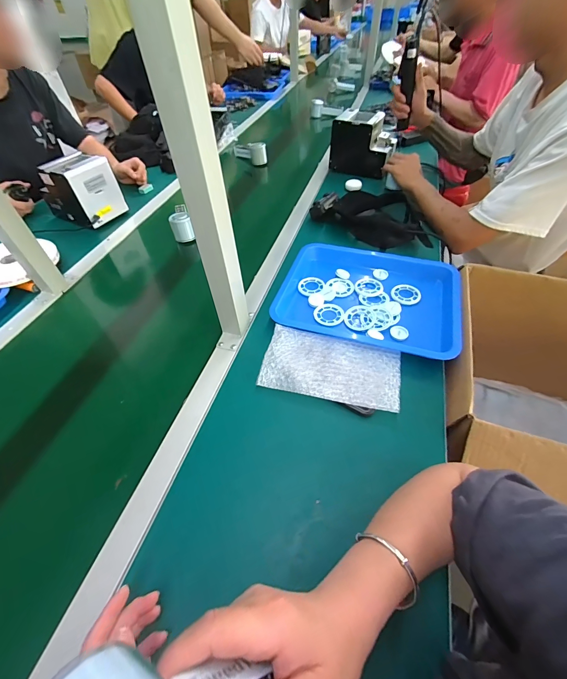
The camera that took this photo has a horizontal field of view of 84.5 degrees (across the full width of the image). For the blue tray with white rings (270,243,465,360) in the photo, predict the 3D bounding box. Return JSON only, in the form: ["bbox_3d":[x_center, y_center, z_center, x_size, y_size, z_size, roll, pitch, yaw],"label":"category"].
[{"bbox_3d":[0.167,-0.090,0.630,0.338,0.046,0.273,12,51,13],"label":"blue tray with white rings"}]

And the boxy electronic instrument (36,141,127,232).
[{"bbox_3d":[-0.551,-0.410,0.853,0.153,0.136,0.123,22,54,20],"label":"boxy electronic instrument"}]

